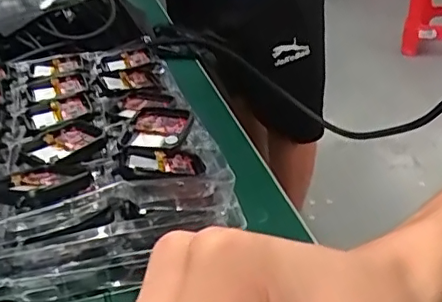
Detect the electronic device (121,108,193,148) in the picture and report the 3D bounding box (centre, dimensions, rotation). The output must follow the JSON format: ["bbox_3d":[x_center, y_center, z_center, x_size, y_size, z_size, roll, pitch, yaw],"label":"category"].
[{"bbox_3d":[-0.036,-0.015,0.340,0.036,0.010,0.039,3,30,19],"label":"electronic device"}]

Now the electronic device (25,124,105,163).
[{"bbox_3d":[-0.091,-0.005,0.326,0.037,0.004,0.035,-29,35,-35],"label":"electronic device"}]

